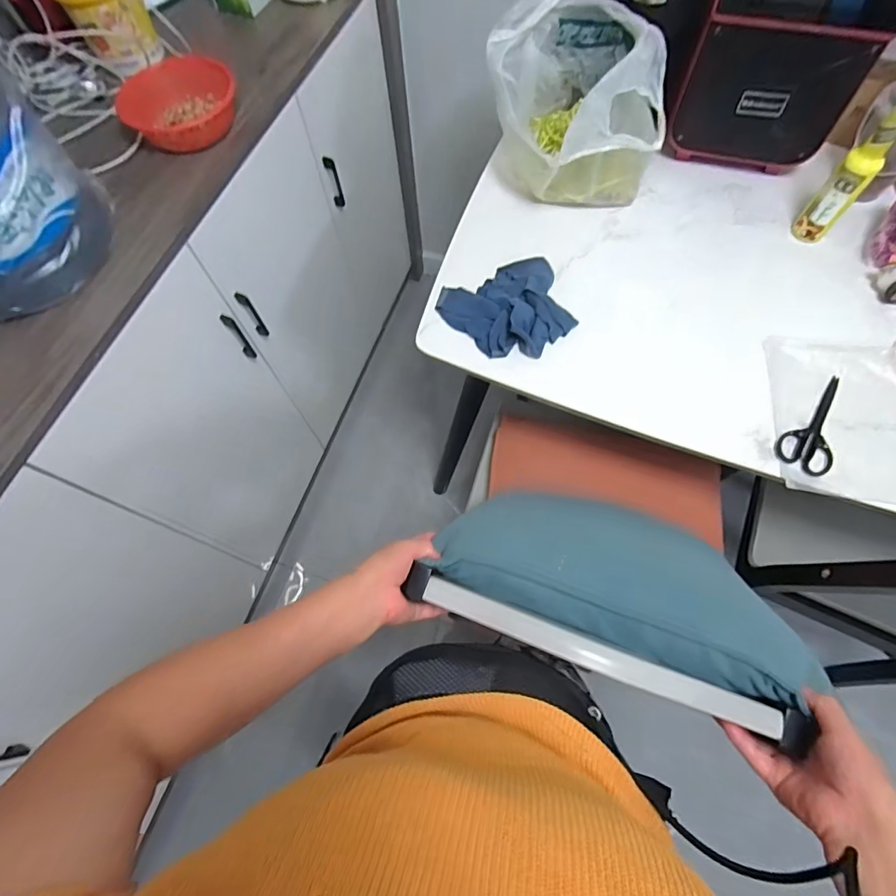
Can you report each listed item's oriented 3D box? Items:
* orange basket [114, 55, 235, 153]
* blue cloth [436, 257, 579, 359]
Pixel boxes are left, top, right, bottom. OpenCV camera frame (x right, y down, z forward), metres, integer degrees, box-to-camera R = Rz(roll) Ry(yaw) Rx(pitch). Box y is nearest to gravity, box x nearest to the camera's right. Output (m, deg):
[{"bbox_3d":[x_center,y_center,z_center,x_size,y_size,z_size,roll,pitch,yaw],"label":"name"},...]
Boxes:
[{"bbox_3d":[-0.451,-0.580,0.796,0.181,0.066,0.189,-32,70,-11],"label":"orange basket"},{"bbox_3d":[0.098,-0.226,0.768,0.199,0.048,0.183,-23,68,-7],"label":"blue cloth"}]

